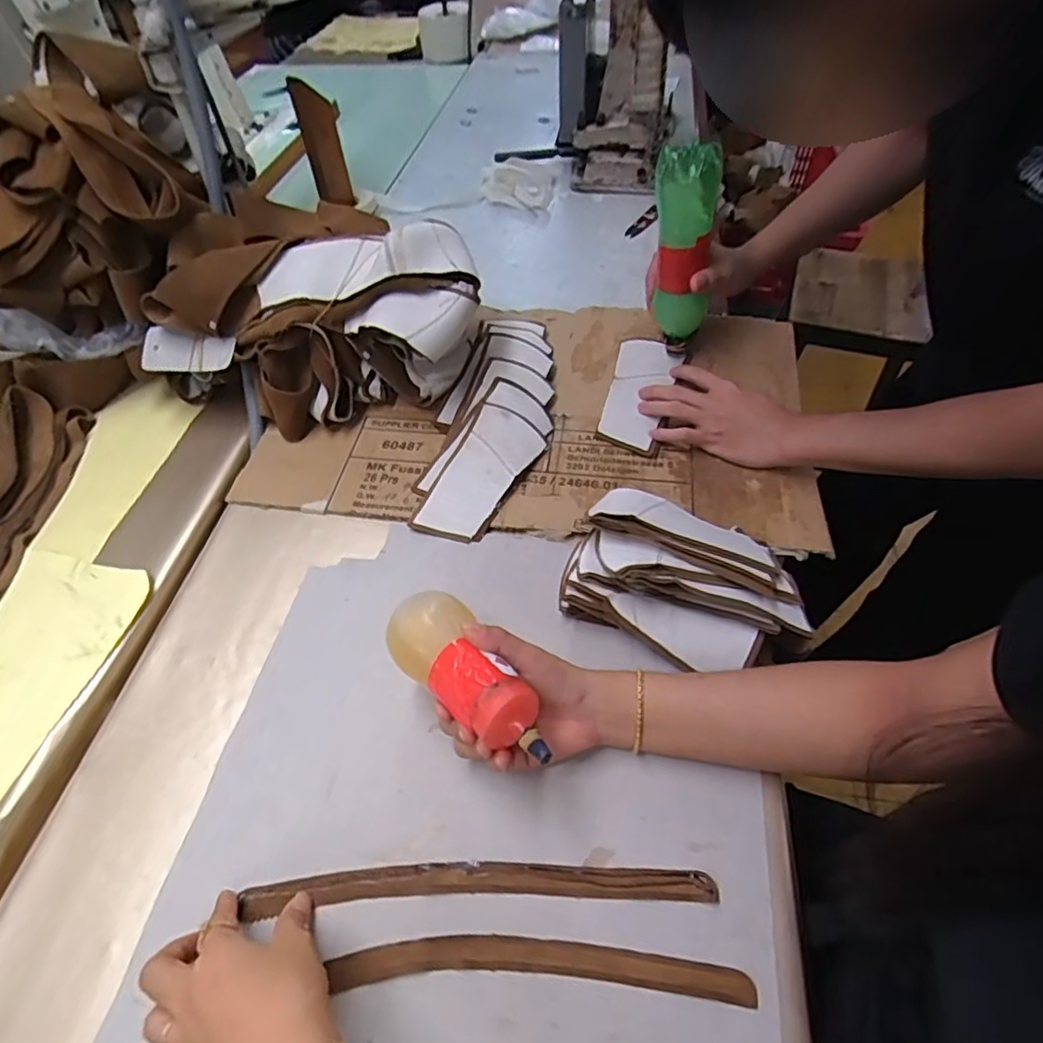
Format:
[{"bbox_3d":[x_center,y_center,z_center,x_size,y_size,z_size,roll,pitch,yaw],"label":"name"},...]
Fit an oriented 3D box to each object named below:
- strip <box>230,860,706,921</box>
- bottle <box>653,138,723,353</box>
[{"bbox_3d":[-0.028,0.243,0.409,0.305,0.004,0.028,-2,50,1],"label":"strip"},{"bbox_3d":[0.165,-0.273,0.645,0.068,0.212,0.059,6,52,6],"label":"bottle"}]

